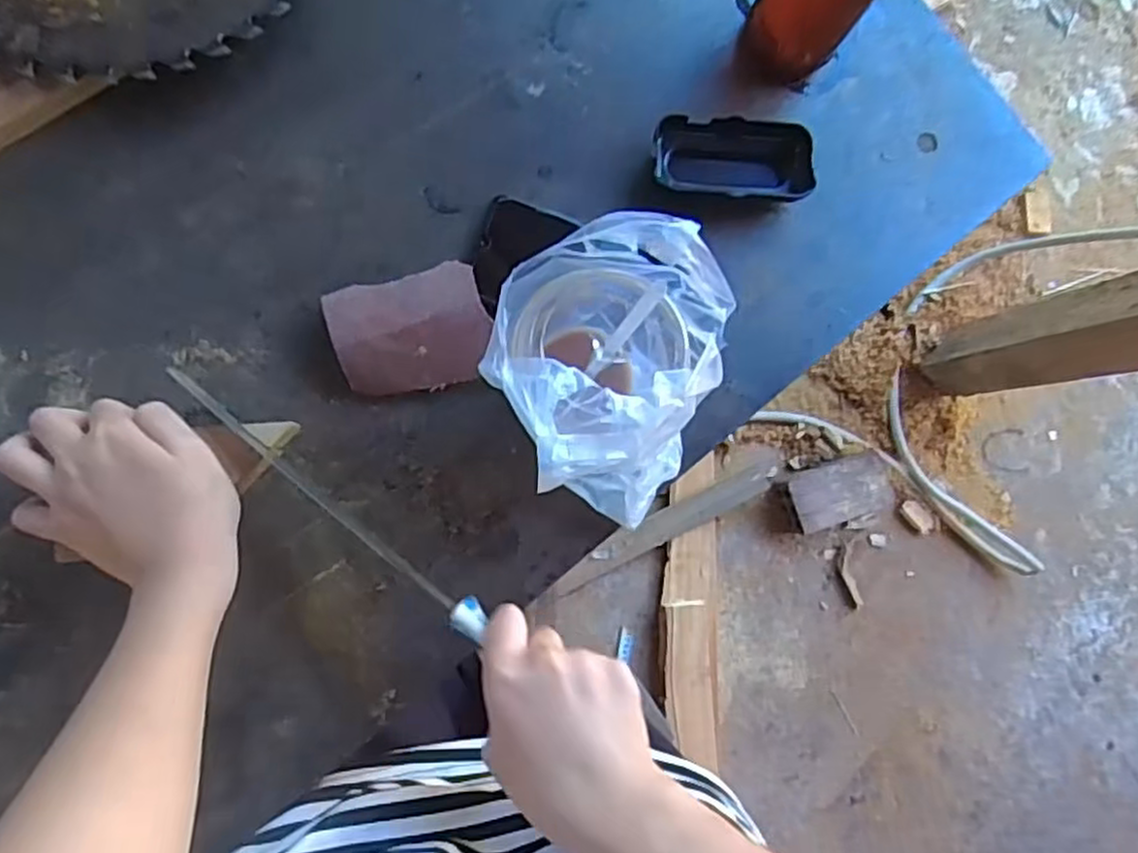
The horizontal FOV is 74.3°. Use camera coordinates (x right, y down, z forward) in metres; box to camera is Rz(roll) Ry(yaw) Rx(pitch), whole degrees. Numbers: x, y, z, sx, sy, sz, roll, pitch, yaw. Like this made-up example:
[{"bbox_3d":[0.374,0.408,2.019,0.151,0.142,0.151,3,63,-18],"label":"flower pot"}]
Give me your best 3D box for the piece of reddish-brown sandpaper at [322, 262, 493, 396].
[{"bbox_3d":[-0.098,-0.059,0.471,0.092,0.032,0.071,-17,88,-10],"label":"piece of reddish-brown sandpaper"}]

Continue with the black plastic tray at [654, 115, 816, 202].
[{"bbox_3d":[0.111,-0.179,0.506,0.104,0.028,0.047,4,85,-8],"label":"black plastic tray"}]

